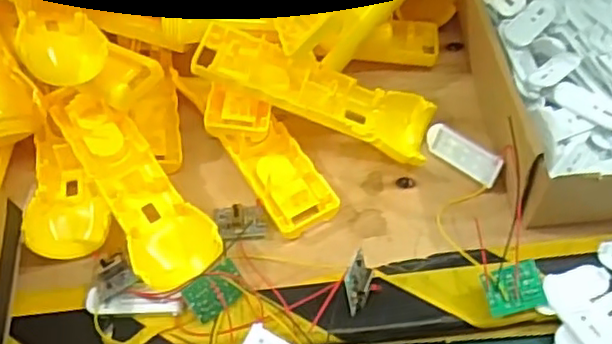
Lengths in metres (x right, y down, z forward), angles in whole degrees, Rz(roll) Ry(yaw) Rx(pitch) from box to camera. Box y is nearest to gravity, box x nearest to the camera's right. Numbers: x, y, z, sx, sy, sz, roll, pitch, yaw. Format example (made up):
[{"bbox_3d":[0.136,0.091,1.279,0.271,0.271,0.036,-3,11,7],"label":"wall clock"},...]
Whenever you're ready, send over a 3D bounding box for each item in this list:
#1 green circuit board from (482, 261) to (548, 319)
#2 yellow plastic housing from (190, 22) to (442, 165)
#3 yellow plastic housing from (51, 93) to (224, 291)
[{"bbox_3d":[0.120,0.068,0.377,0.035,0.004,0.028,-15,86,-9],"label":"green circuit board"},{"bbox_3d":[0.007,-0.053,0.438,0.163,0.020,0.049,21,63,-10],"label":"yellow plastic housing"},{"bbox_3d":[-0.110,0.006,0.418,0.048,0.025,0.157,-30,58,-17],"label":"yellow plastic housing"}]

